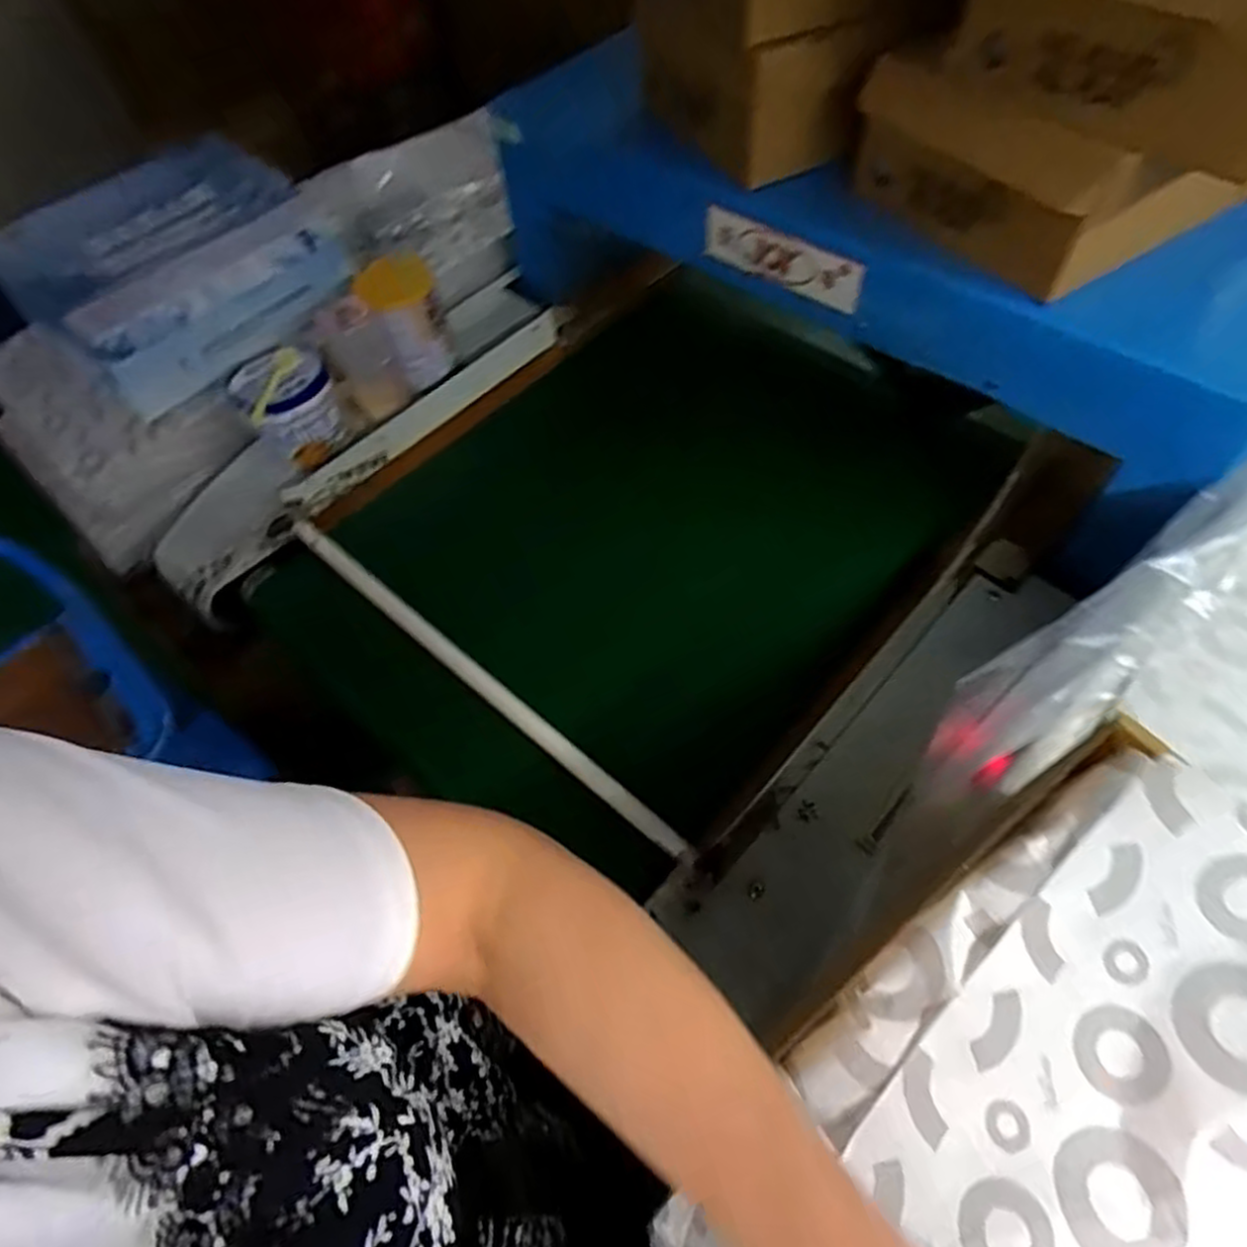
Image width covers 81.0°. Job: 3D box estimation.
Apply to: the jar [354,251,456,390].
[{"bbox_3d":[-0.275,-0.380,0.928,0.084,0.161,0.080,-1,59,2],"label":"jar"}]

